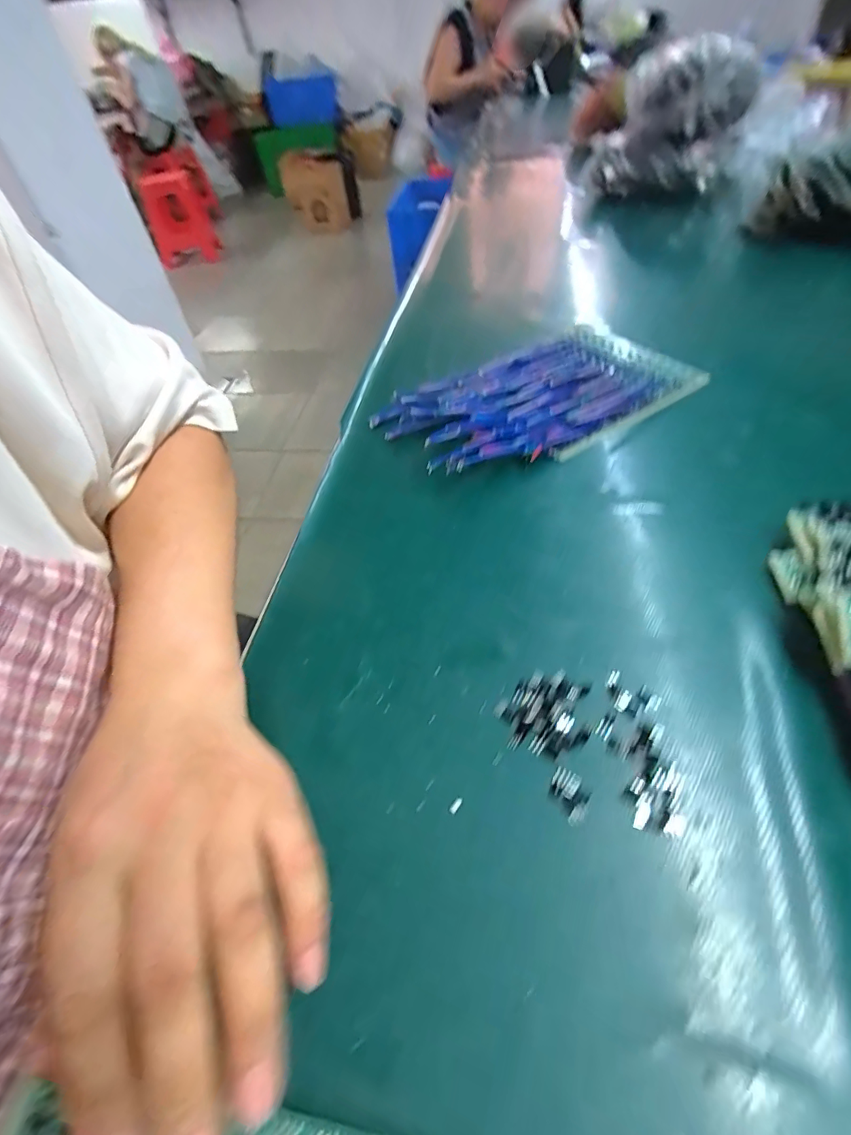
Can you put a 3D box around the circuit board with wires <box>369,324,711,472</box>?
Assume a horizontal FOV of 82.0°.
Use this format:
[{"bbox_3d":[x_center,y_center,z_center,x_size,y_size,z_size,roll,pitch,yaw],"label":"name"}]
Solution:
[{"bbox_3d":[0.109,-0.164,0.457,0.289,0.017,0.162,-32,54,-20],"label":"circuit board with wires"}]

